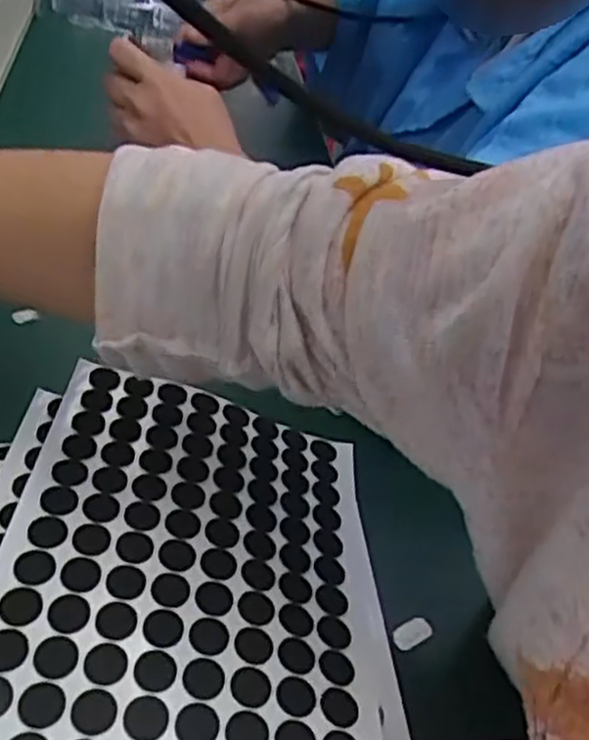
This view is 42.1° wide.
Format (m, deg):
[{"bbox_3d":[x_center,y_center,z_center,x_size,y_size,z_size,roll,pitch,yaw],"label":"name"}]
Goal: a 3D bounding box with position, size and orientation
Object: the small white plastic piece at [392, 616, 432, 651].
[{"bbox_3d":[0.052,0.114,0.334,0.019,0.004,0.011,-14,49,-32],"label":"small white plastic piece"}]

